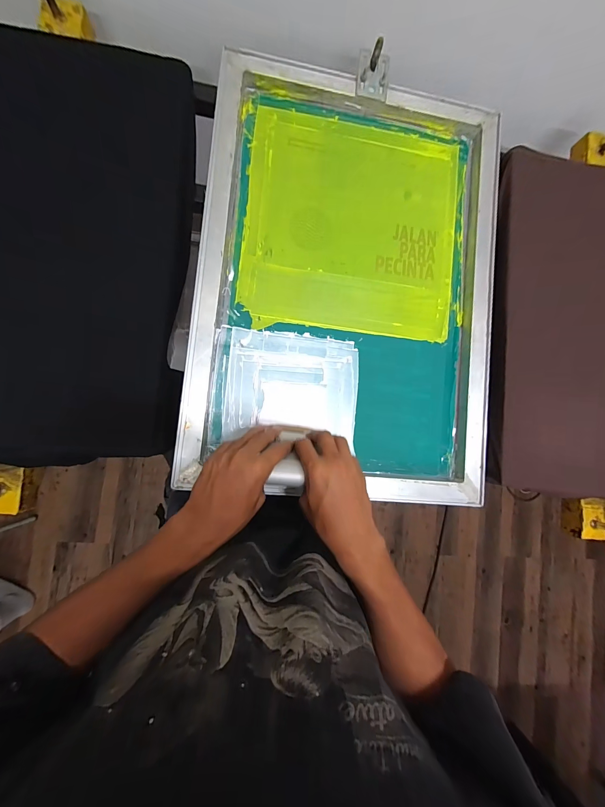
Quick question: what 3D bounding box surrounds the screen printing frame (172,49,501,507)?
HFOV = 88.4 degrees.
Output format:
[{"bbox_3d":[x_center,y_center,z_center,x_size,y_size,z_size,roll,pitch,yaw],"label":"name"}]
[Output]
[{"bbox_3d":[0.080,-0.193,0.492,0.459,0.039,0.648,6,86,-7],"label":"screen printing frame"}]

